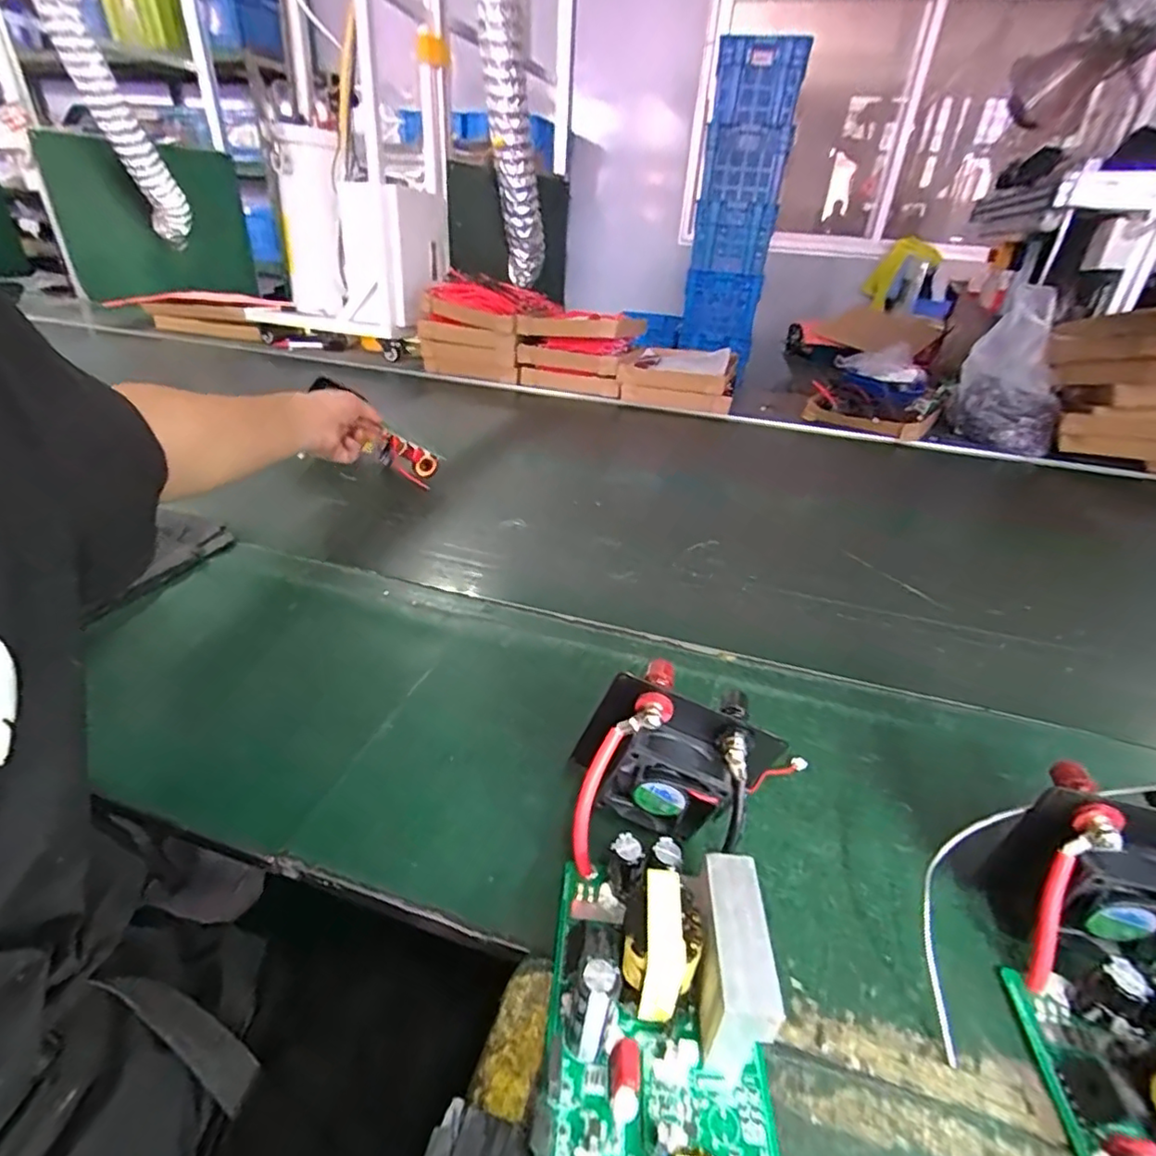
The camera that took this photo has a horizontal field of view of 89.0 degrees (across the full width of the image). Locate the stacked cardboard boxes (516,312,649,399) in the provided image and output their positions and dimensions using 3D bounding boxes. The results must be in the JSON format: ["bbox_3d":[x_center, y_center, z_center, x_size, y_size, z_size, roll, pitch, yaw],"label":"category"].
[{"bbox_3d":[0.005,-0.530,1.349,0.247,0.139,0.214,12,32,12],"label":"stacked cardboard boxes"}]

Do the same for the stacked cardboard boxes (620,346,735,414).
[{"bbox_3d":[0.231,-0.457,1.328,0.243,0.080,0.292,12,32,12],"label":"stacked cardboard boxes"}]

